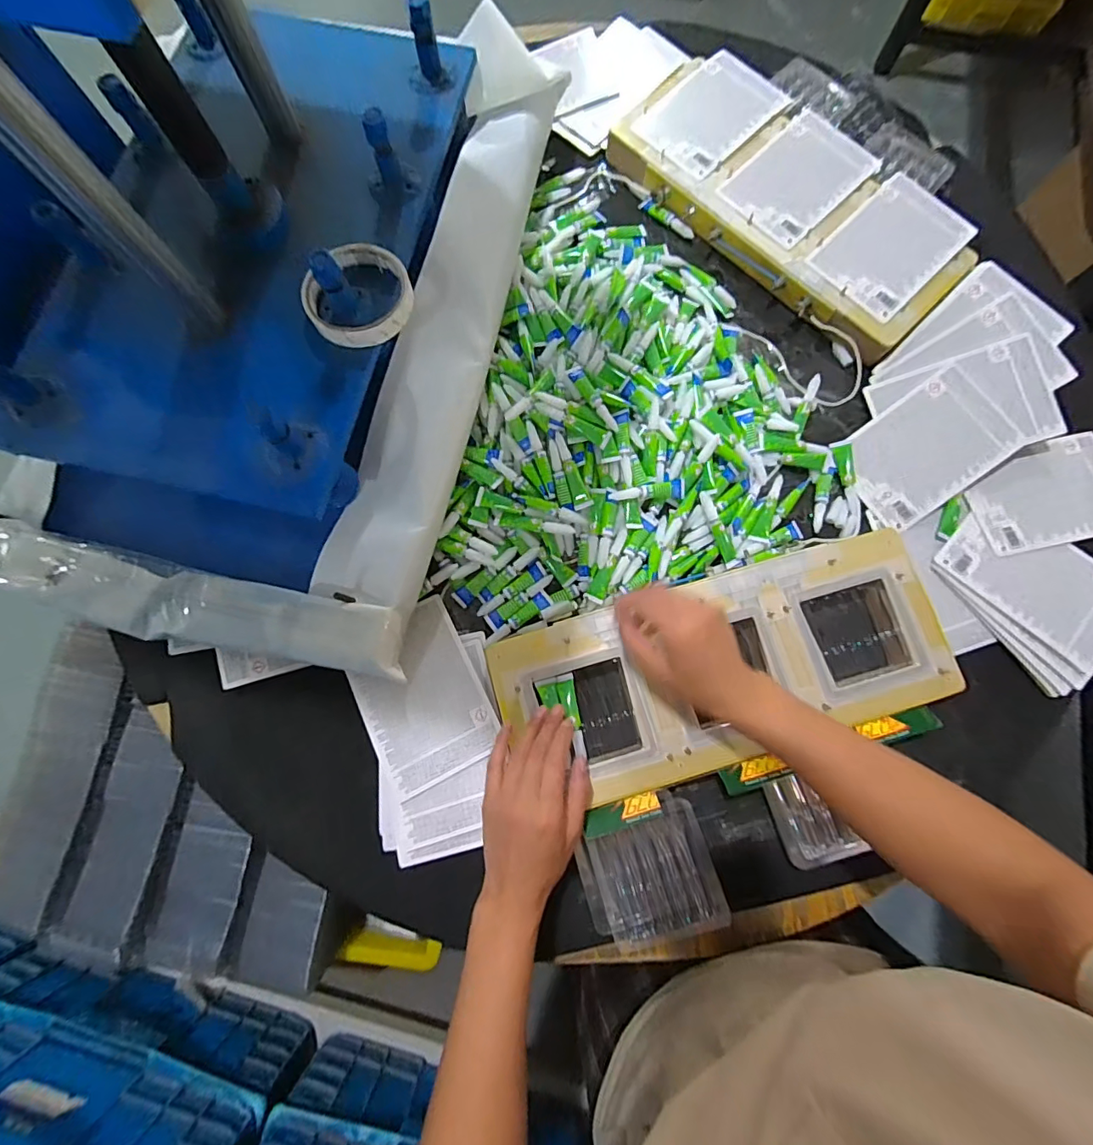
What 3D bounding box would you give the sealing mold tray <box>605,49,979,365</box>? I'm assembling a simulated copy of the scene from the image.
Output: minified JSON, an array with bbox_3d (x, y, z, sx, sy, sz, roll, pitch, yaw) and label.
[{"bbox_3d":[0.289,-0.451,0.587,0.423,0.033,0.197,44,81,8],"label":"sealing mold tray"}]

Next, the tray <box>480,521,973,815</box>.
[{"bbox_3d":[0.167,0.092,0.469,0.418,0.023,0.173,-14,78,-2],"label":"tray"}]

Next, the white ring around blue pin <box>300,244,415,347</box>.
[{"bbox_3d":[-0.158,-0.235,0.414,0.087,0.015,0.092,0,78,0],"label":"white ring around blue pin"}]

